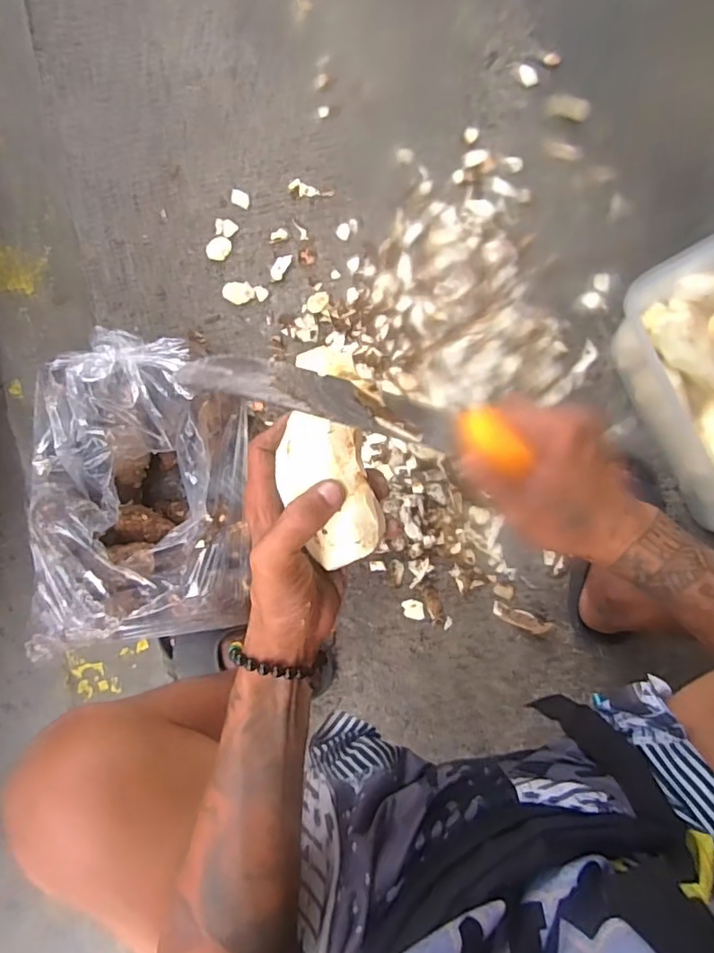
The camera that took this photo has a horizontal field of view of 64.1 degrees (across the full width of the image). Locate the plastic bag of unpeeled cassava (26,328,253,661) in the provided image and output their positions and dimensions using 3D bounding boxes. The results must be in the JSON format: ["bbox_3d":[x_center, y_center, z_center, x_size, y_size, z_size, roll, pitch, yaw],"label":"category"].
[{"bbox_3d":[-0.288,0.004,0.755,0.262,0.157,0.400,-5,86,4],"label":"plastic bag of unpeeled cassava"}]

